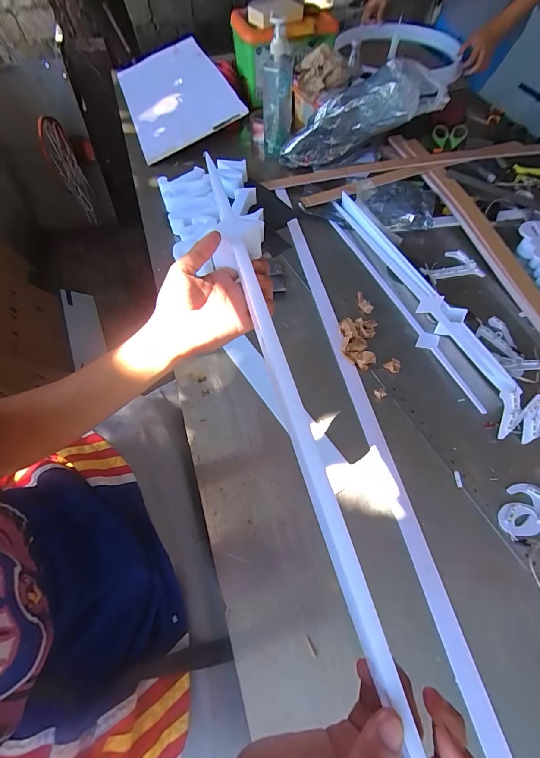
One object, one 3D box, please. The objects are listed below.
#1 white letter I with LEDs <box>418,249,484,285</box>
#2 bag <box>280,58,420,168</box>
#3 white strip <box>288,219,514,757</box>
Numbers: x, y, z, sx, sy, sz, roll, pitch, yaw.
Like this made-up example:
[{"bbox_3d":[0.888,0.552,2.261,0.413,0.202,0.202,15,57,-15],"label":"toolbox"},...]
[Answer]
[{"bbox_3d":[0.406,-0.257,0.741,0.140,0.022,0.072,-8,62,-4],"label":"white letter I with LEDs"},{"bbox_3d":[0.206,-0.674,0.862,0.346,0.127,0.150,-4,55,39],"label":"bag"},{"bbox_3d":[0.170,0.049,0.565,0.042,0.023,0.982,-11,62,-5],"label":"white strip"}]

